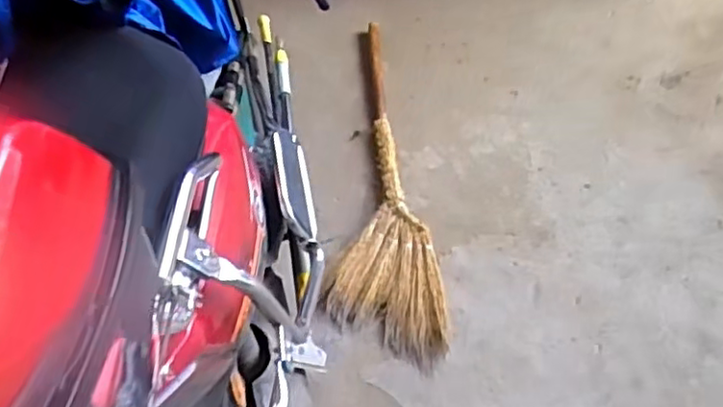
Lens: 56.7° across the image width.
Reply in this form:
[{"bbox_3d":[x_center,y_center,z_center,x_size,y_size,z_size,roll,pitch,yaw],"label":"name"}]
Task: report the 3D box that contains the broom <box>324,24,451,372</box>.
[{"bbox_3d":[0.012,-0.109,1.890,0.277,0.066,1.252,-8,50,-1],"label":"broom"}]

